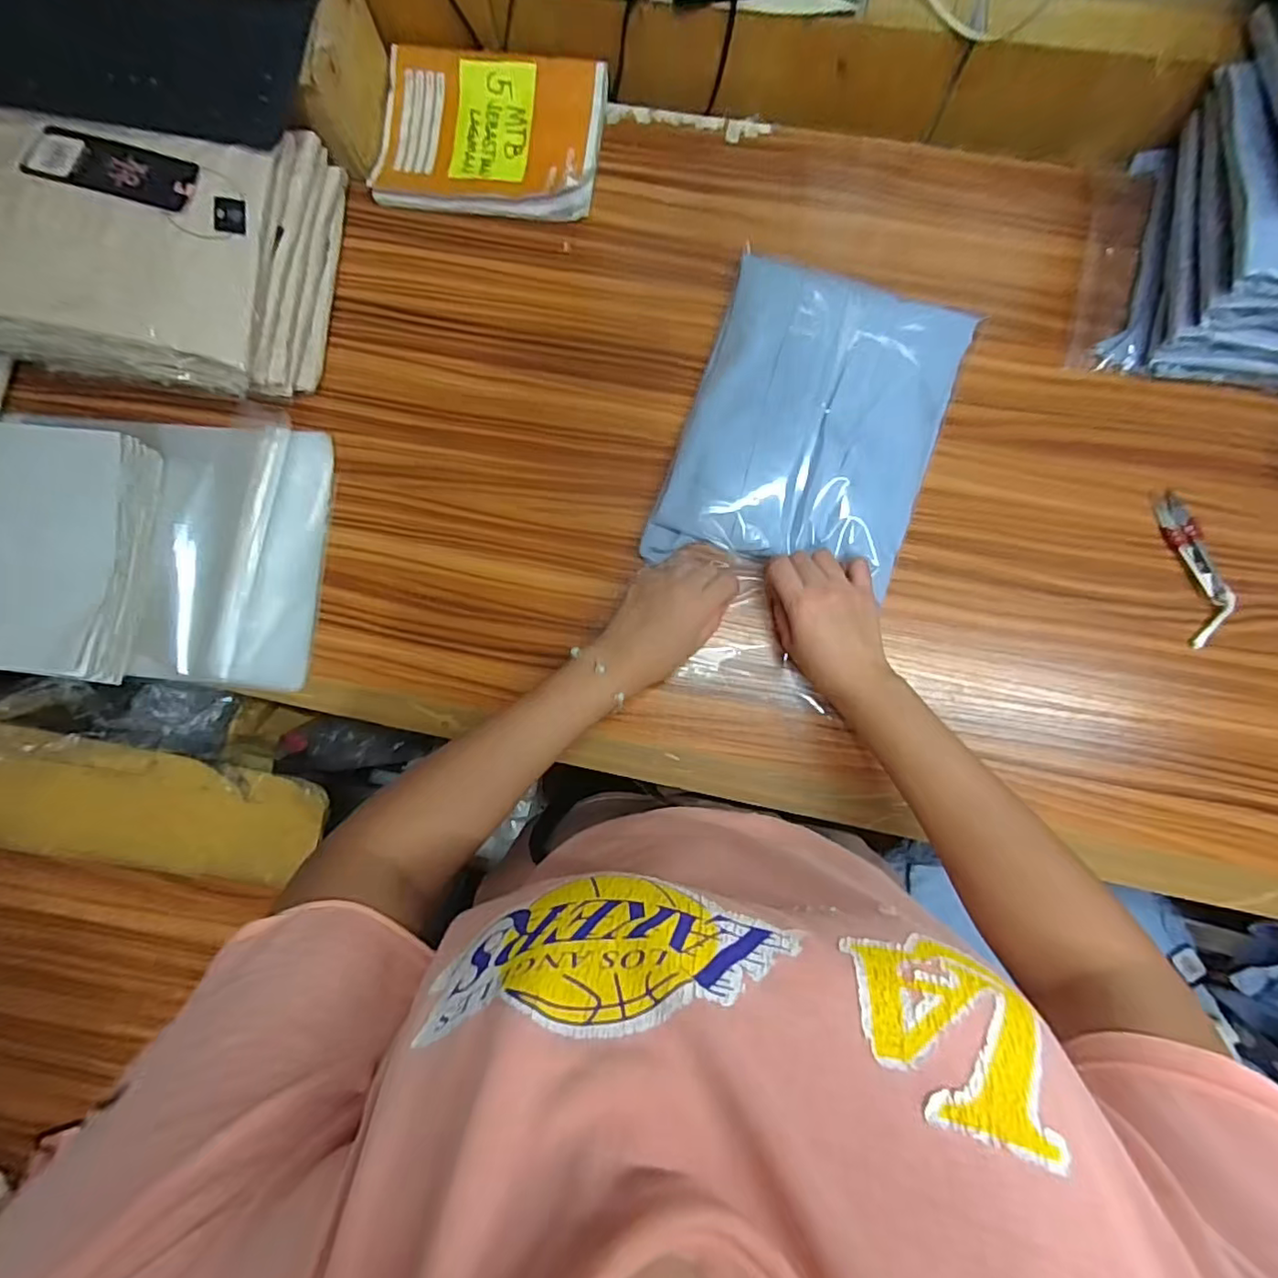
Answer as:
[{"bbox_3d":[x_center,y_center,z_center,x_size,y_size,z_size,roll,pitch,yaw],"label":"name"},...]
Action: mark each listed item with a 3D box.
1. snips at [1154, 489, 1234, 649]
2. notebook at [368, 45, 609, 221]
[{"bbox_3d":[0.459,-0.058,0.483,0.035,0.010,0.124,-11,85,2],"label":"snips"},{"bbox_3d":[-0.137,-0.463,0.543,0.201,0.022,0.142,9,86,4],"label":"notebook"}]

